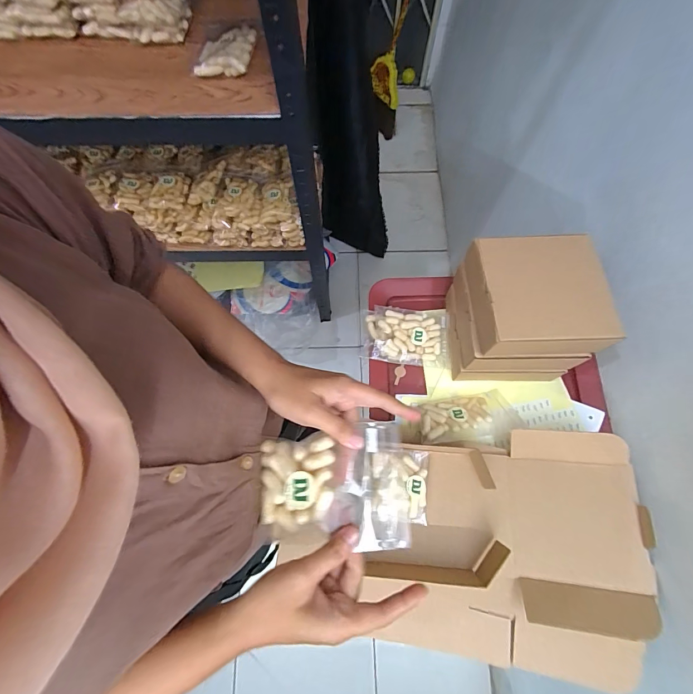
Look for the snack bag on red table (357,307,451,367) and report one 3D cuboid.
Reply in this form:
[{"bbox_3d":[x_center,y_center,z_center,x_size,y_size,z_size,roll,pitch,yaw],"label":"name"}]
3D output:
[{"bbox_3d":[0.101,-0.021,0.591,0.153,0.039,0.096,3,72,2],"label":"snack bag on red table"}]

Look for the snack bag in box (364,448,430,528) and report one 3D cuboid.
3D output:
[{"bbox_3d":[0.069,0.194,0.490,0.088,0.023,0.095,5,72,2],"label":"snack bag in box"}]

